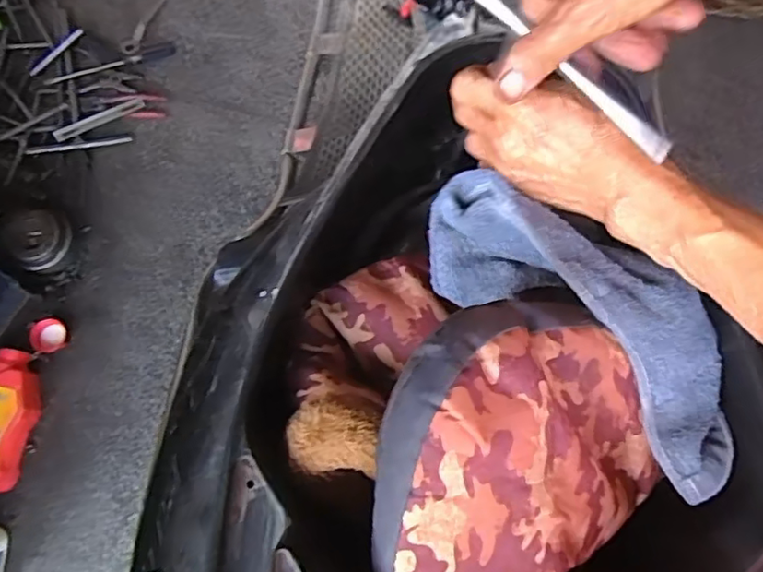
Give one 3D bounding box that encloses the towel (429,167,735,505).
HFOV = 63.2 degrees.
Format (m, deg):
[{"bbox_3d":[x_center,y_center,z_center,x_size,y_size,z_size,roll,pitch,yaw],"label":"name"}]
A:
[{"bbox_3d":[0.127,0.014,0.378,0.231,0.058,0.099,42,78,10],"label":"towel"}]

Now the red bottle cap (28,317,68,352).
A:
[{"bbox_3d":[-0.563,0.083,1.048,0.058,0.014,0.055,0,74,-1],"label":"red bottle cap"}]

